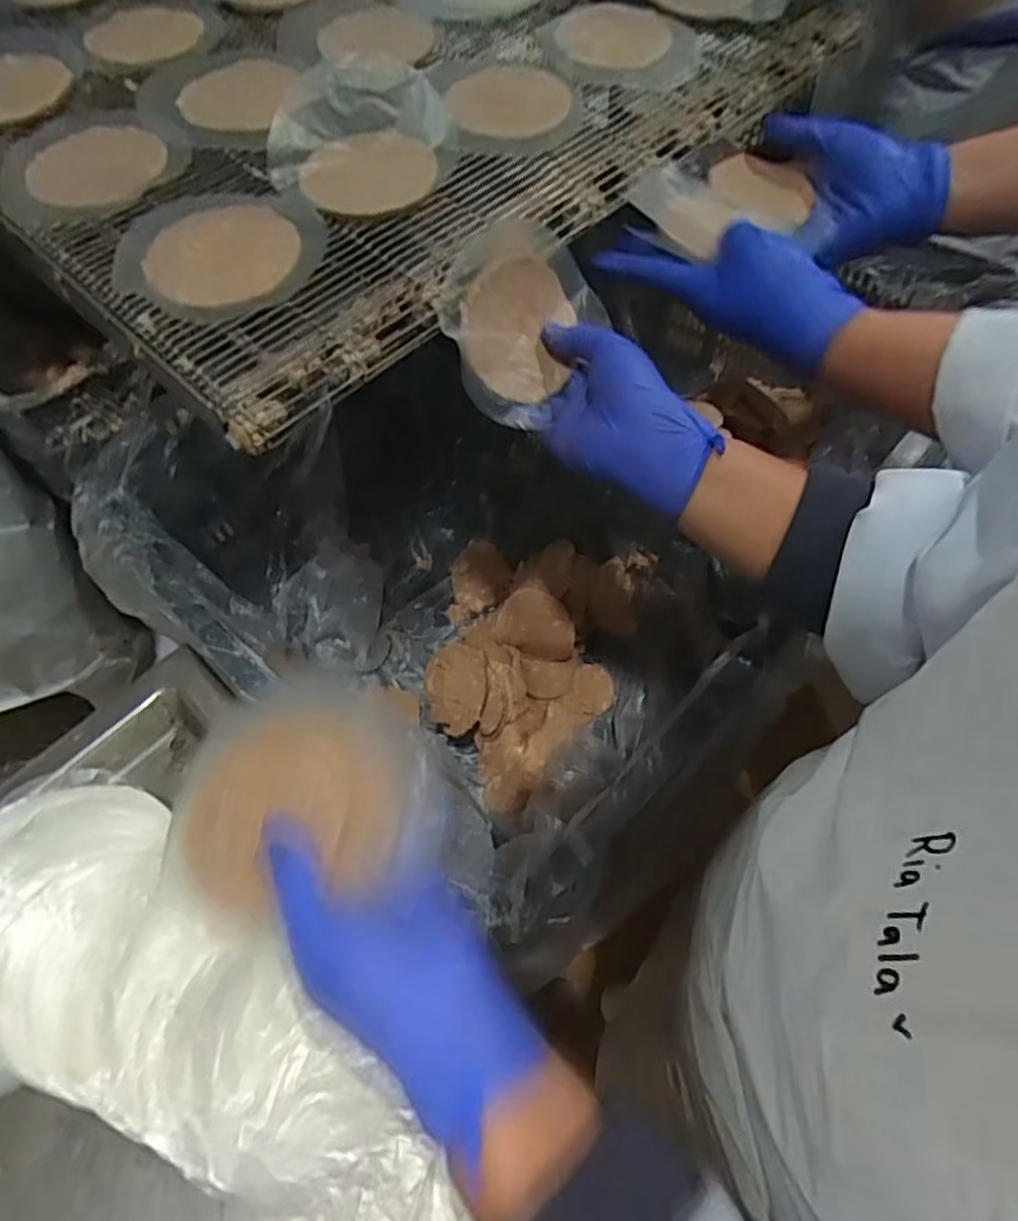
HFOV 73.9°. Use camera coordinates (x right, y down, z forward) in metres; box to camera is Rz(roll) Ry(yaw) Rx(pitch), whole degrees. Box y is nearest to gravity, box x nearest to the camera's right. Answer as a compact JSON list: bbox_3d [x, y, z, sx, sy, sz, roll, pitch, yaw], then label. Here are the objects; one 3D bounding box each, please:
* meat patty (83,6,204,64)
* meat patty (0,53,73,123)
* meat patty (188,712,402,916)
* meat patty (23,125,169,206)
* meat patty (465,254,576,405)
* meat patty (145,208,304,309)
[{"bbox_3d":[-0.277,-0.435,0.512,0.070,0.014,0.071,-1,57,2],"label":"meat patty"},{"bbox_3d":[-0.357,-0.372,0.482,0.086,0.014,0.071,-30,61,-15],"label":"meat patty"},{"bbox_3d":[-0.101,0.091,0.316,0.095,0.017,0.084,-10,57,-3],"label":"meat patty"},{"bbox_3d":[-0.266,-0.286,0.434,0.075,0.013,0.075,-1,57,2],"label":"meat patty"},{"bbox_3d":[0.006,-0.173,0.413,0.013,0.072,0.084,13,82,51],"label":"meat patty"},{"bbox_3d":[-0.164,-0.205,0.391,0.075,0.012,0.084,39,69,23],"label":"meat patty"}]

